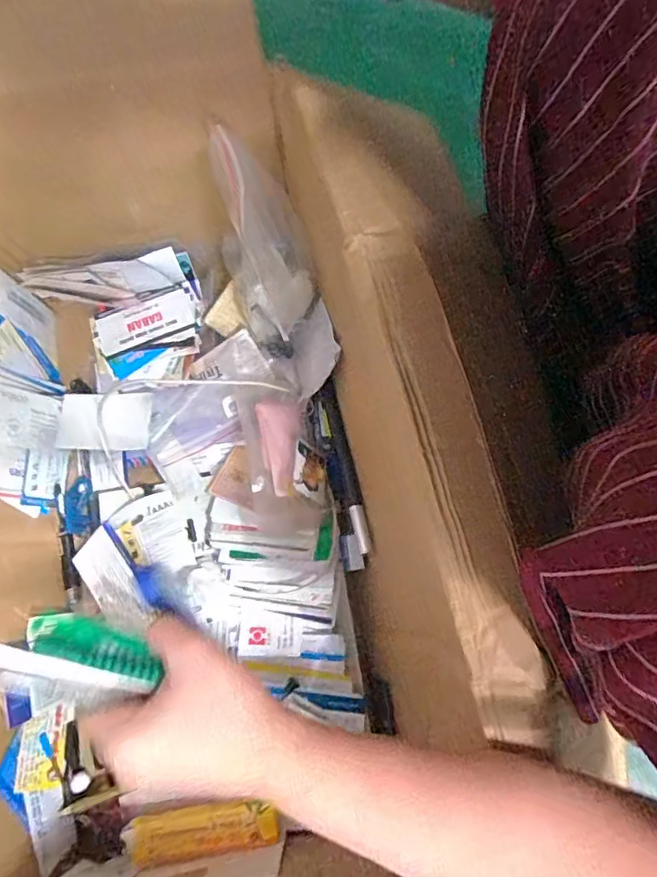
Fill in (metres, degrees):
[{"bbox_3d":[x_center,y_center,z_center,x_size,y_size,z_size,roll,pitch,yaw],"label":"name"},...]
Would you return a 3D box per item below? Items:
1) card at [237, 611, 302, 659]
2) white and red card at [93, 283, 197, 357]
[{"bbox_3d":[-0.048,0.157,0.440,0.048,0.004,0.034,-3,71,0],"label":"card"},{"bbox_3d":[-0.173,-0.112,0.515,0.093,0.006,0.049,-18,74,-4],"label":"white and red card"}]

